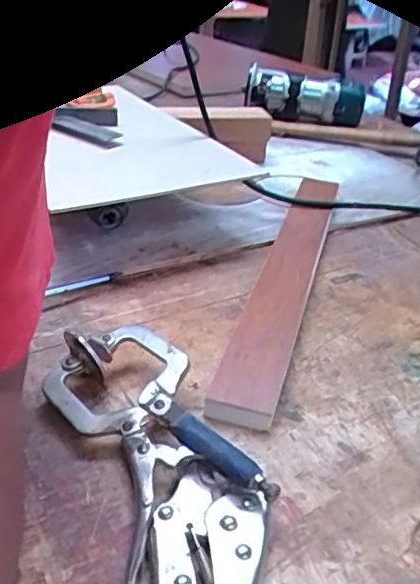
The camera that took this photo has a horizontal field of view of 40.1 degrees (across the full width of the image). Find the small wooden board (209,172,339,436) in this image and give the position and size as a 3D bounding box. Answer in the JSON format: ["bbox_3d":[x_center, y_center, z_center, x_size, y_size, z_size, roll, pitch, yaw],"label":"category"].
[{"bbox_3d":[0.073,-0.023,0.536,0.048,0.014,0.391,15,37,10],"label":"small wooden board"}]

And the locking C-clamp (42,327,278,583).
[{"bbox_3d":[-0.024,0.123,0.301,0.111,0.033,0.305,-5,33,-13],"label":"locking C-clamp"}]

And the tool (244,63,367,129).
[{"bbox_3d":[0.157,-0.329,0.976,0.197,0.079,0.076,15,34,18],"label":"tool"}]

